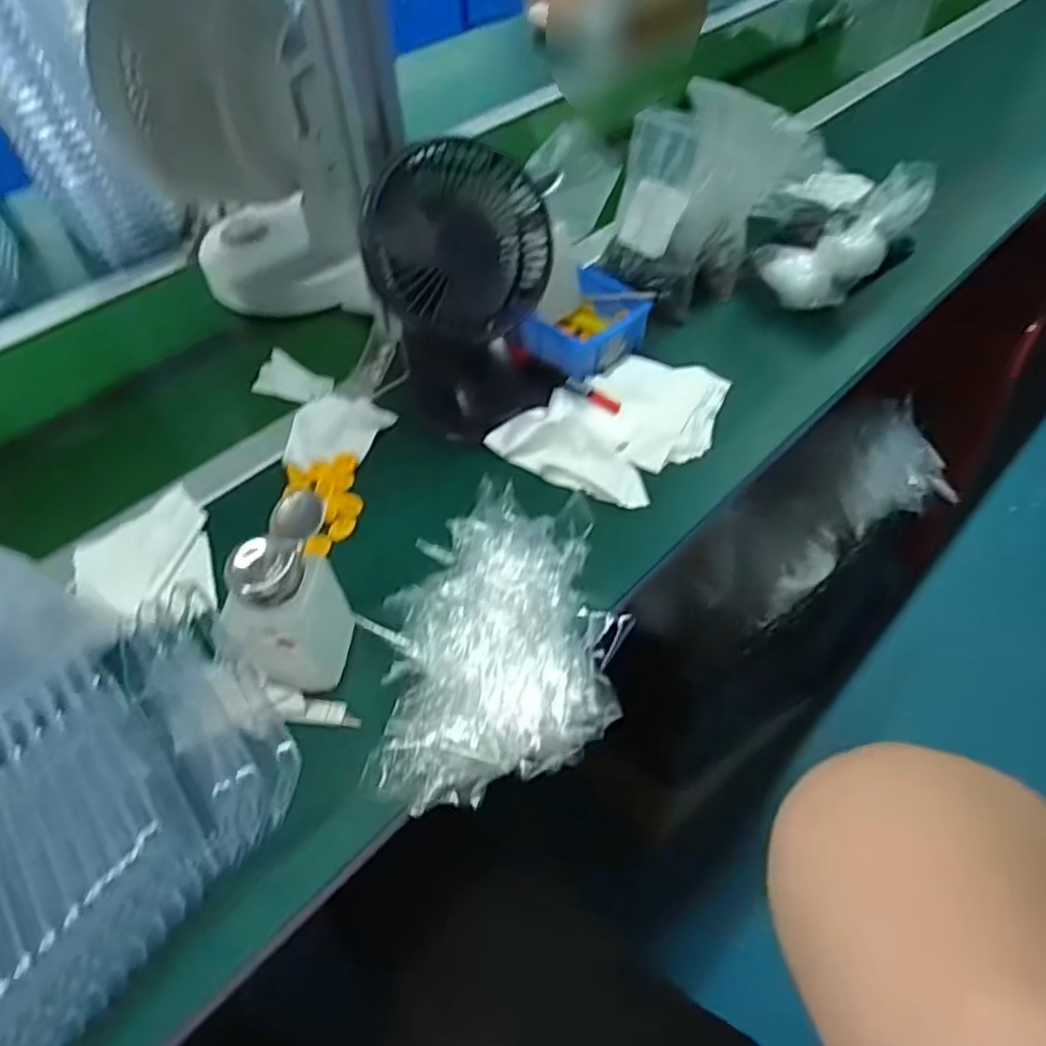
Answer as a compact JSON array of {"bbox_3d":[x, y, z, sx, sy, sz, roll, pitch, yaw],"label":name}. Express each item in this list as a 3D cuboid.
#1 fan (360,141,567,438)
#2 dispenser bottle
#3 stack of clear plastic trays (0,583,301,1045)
[{"bbox_3d":[-0.041,-0.177,0.552,0.120,0.192,0.106,-11,51,-6],"label":"fan"},{"bbox_3d":[-0.139,0.047,0.429,0.050,0.115,0.075,12,52,13],"label":"dispenser bottle"},{"bbox_3d":[-0.252,0.176,0.356,0.138,0.072,0.289,29,58,24],"label":"stack of clear plastic trays"}]

